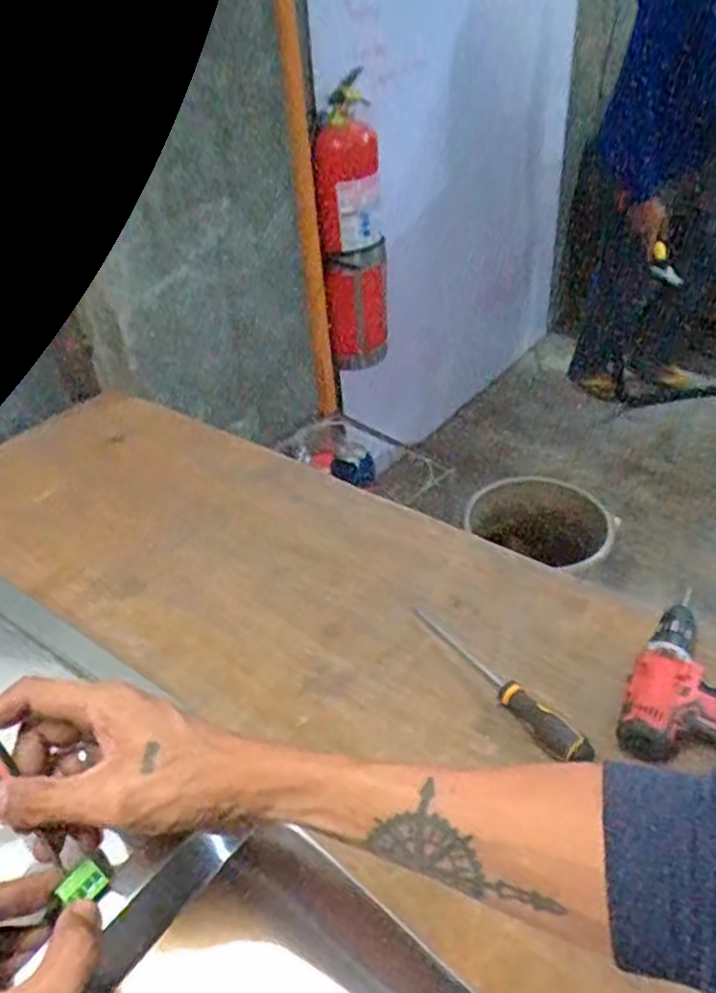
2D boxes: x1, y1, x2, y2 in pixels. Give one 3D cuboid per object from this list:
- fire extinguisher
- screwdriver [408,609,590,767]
[{"bbox_3d":[-0.010,-0.573,1.706,0.137,0.588,0.149,-4,39,0],"label":"fire extinguisher"},{"bbox_3d":[0.142,0.181,0.784,0.033,0.027,0.245,-23,43,-22],"label":"screwdriver"}]

